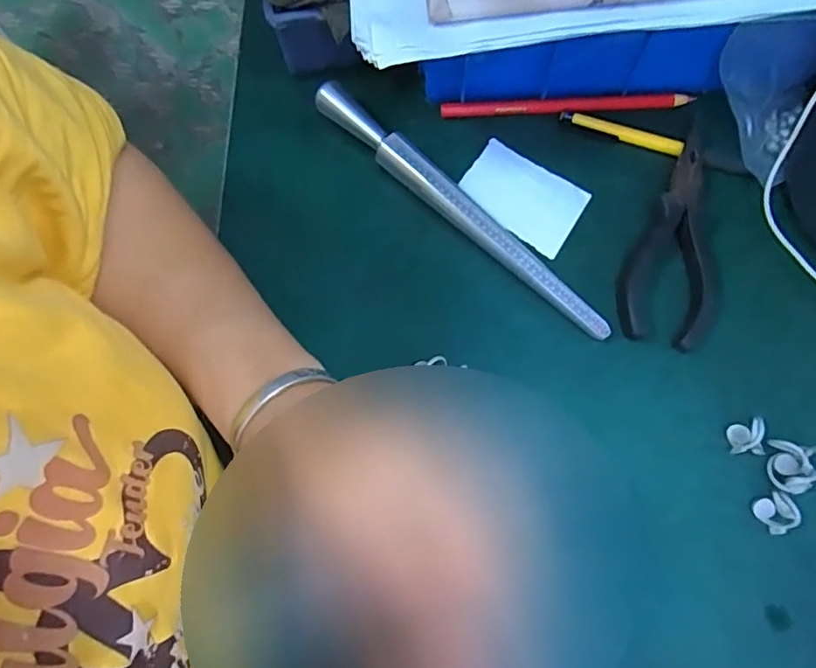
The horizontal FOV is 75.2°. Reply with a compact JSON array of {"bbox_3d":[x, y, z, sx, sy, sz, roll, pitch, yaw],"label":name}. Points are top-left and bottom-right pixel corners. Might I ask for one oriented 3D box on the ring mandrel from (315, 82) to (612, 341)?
[{"bbox_3d":[0.030,-0.080,0.333,0.236,0.020,0.017,43,78,12],"label":"ring mandrel"}]

